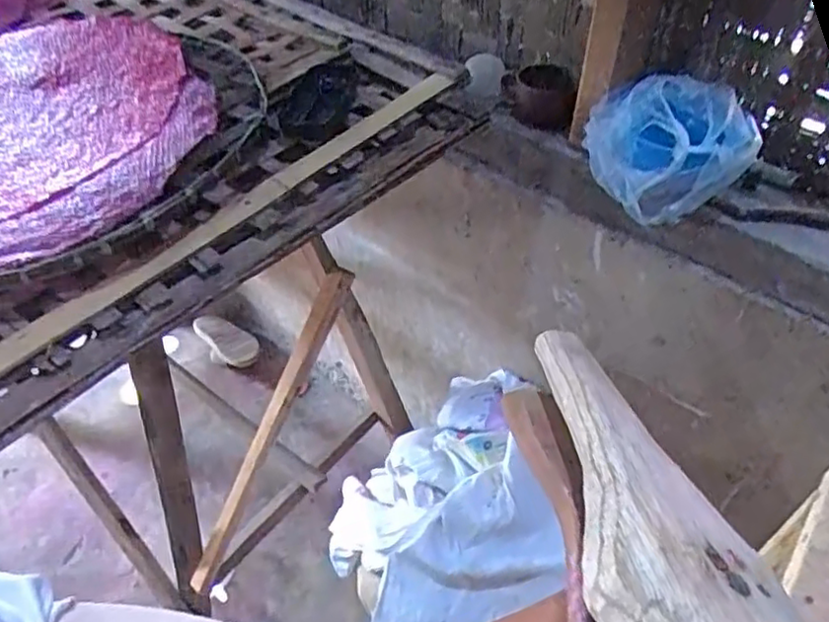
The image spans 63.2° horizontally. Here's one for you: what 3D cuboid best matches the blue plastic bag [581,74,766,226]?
[{"bbox_3d":[0.286,-0.181,0.740,0.181,0.115,0.121,5,46,4],"label":"blue plastic bag"}]

